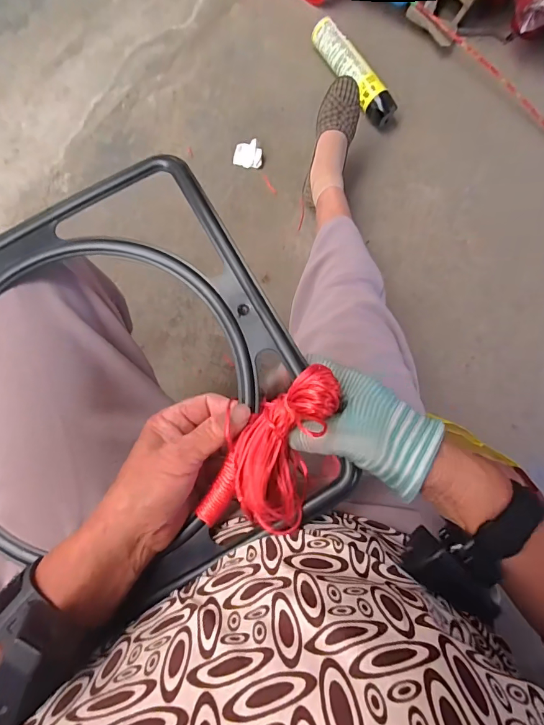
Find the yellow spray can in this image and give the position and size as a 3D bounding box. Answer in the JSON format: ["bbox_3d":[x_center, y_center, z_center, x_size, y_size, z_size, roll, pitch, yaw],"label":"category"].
[{"bbox_3d":[0.190,-0.686,0.924,0.058,0.070,0.276,-37,86,-10],"label":"yellow spray can"}]

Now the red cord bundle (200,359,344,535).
[{"bbox_3d":[0.005,0.066,0.280,0.063,0.043,0.134,28,102,-2],"label":"red cord bundle"}]

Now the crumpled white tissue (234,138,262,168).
[{"bbox_3d":[-0.055,-0.479,0.894,0.064,0.024,0.058,3,79,-5],"label":"crumpled white tissue"}]

